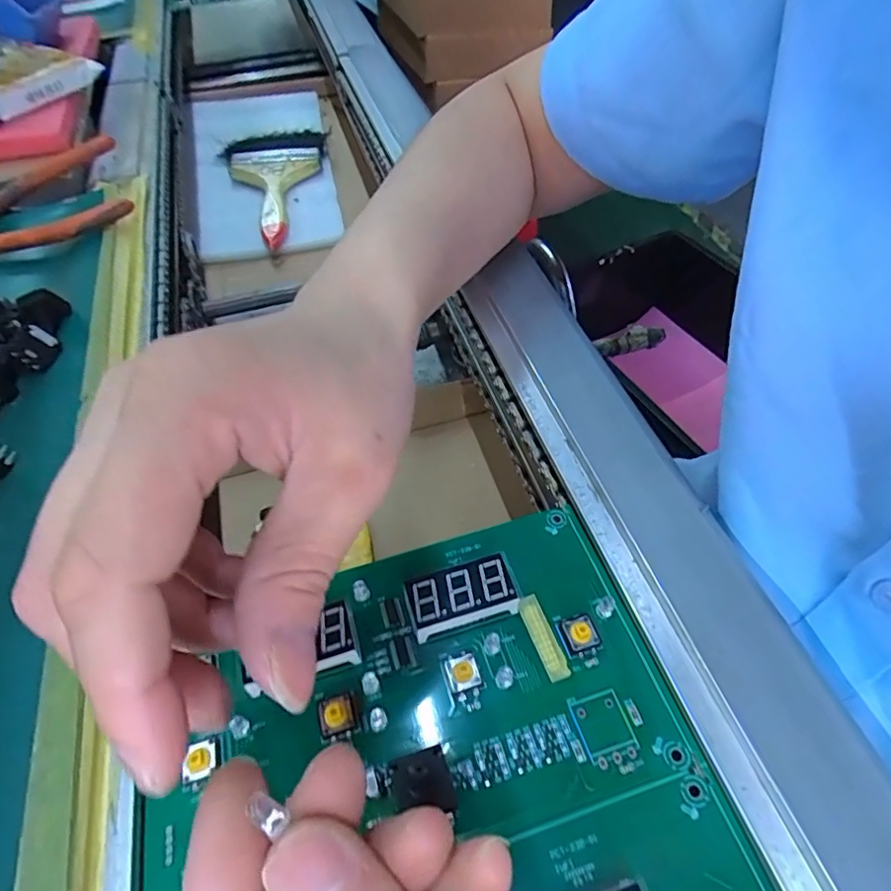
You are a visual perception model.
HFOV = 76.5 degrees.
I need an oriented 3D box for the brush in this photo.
[{"bbox_3d":[-0.166,-0.268,0.577,0.103,0.021,0.188,-14,53,-9],"label":"brush"}]

